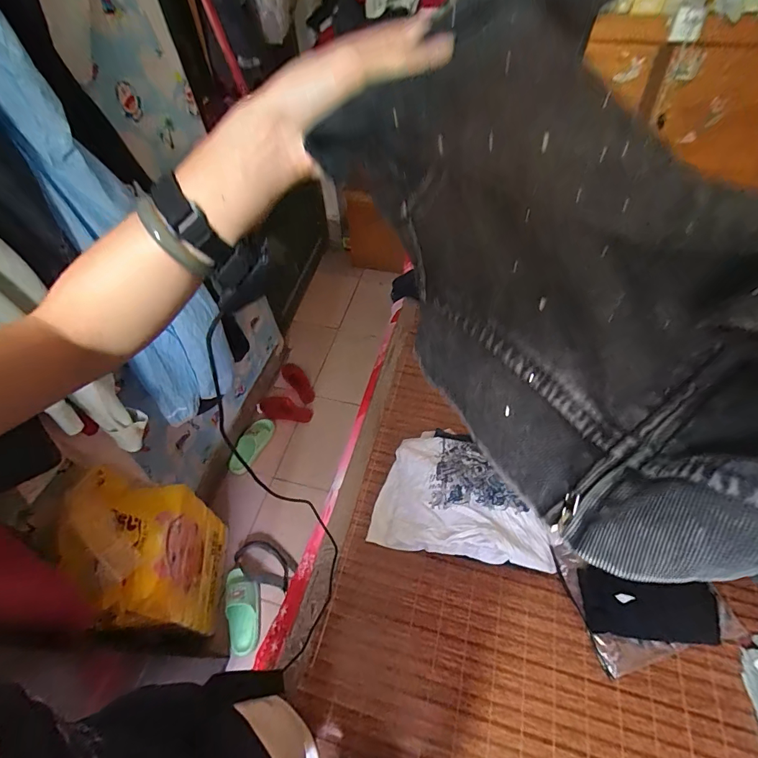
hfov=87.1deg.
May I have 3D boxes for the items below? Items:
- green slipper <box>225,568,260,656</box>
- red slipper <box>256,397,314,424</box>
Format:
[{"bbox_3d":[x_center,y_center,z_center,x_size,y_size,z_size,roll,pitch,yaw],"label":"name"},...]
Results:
[{"bbox_3d":[-0.419,0.706,1.232,0.100,0.065,0.237,-16,57,-9],"label":"green slipper"},{"bbox_3d":[-0.388,0.127,1.664,0.234,0.043,0.097,10,57,9],"label":"red slipper"}]

